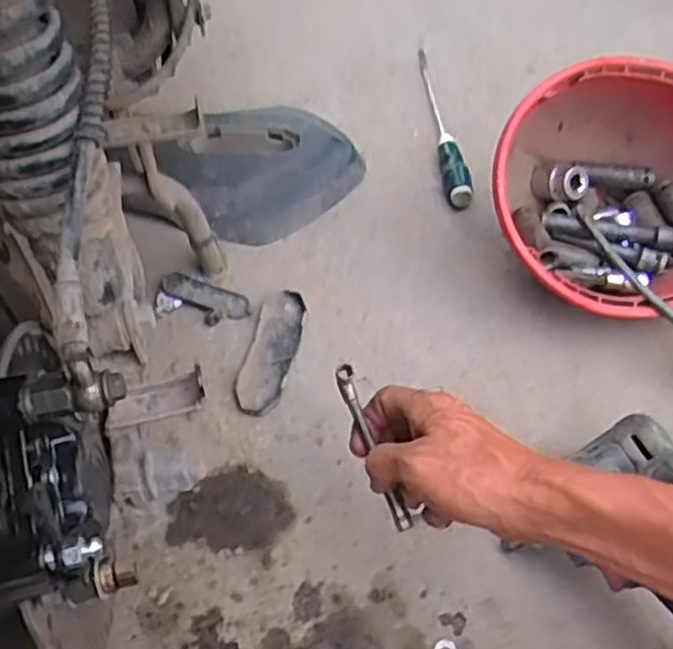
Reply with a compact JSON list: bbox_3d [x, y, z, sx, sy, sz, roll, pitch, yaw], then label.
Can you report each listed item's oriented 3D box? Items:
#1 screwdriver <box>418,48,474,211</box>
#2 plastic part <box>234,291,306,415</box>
[{"bbox_3d":[0.125,-0.245,0.880,0.028,0.029,0.284,-5,55,0],"label":"screwdriver"},{"bbox_3d":[-0.062,0.023,0.710,0.045,0.010,0.129,10,56,11],"label":"plastic part"}]

